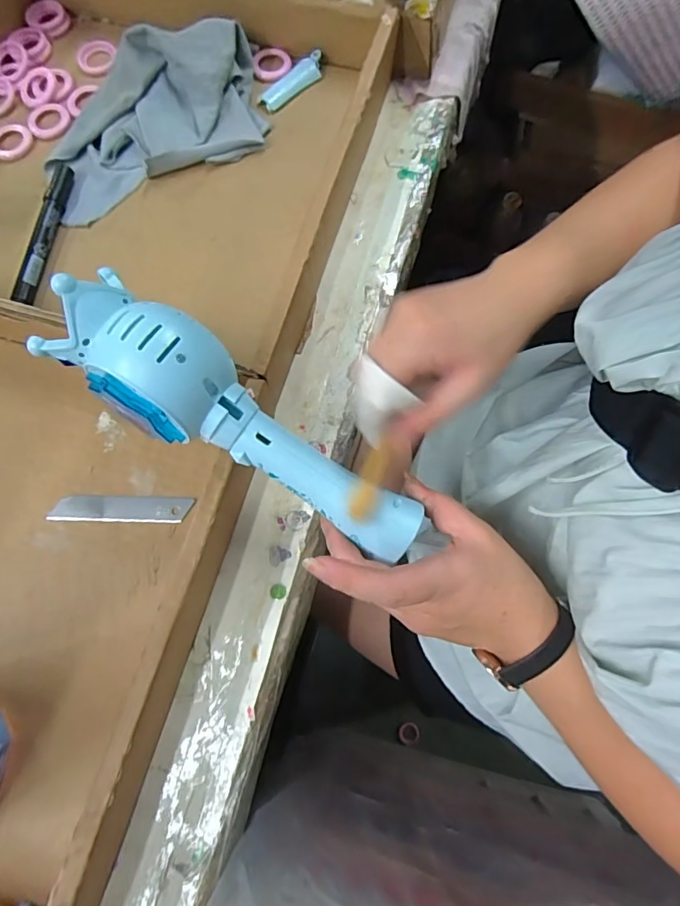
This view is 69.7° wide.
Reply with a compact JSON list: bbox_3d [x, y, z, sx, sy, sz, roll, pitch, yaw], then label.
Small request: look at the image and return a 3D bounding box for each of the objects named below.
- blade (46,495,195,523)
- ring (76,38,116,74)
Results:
[{"bbox_3d":[-0.155,0.039,0.344,0.098,0.004,0.019,1,75,1],"label":"blade"},{"bbox_3d":[-0.229,-0.373,0.457,0.035,0.004,0.038,-18,76,-4],"label":"ring"}]

